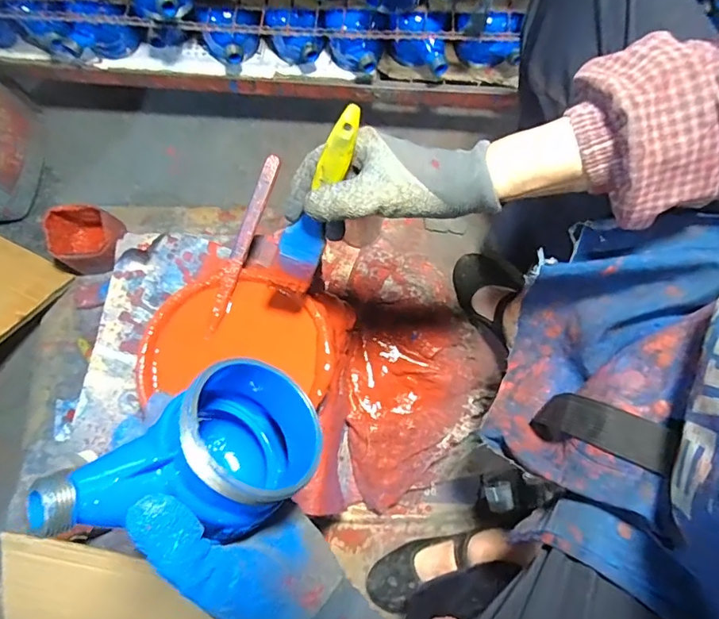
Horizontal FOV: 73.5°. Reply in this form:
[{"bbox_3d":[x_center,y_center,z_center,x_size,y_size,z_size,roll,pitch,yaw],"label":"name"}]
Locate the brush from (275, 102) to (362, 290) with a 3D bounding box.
[{"bbox_3d":[-0.036,-0.078,0.371,0.034,0.167,0.008,19,42,-5],"label":"brush"}]

